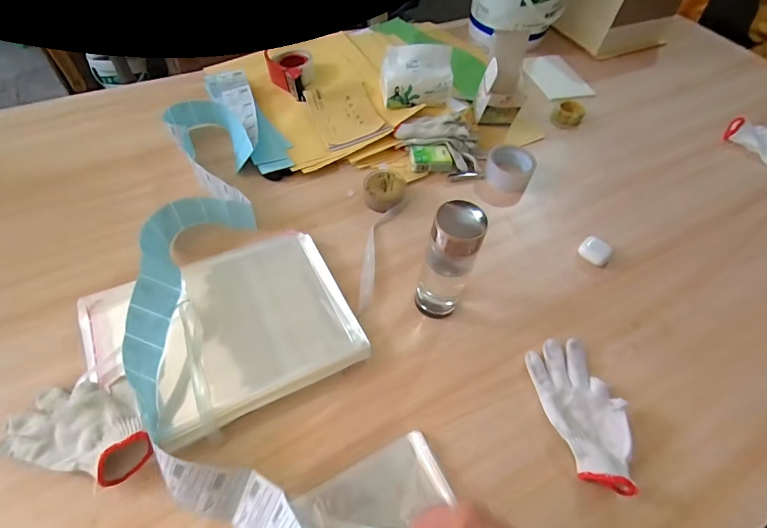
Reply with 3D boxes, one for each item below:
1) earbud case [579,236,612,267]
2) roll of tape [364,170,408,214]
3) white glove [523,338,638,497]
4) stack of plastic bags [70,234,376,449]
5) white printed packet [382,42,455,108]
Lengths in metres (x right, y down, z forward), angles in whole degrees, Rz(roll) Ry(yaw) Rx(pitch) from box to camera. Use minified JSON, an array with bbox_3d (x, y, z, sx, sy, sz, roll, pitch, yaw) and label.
[{"bbox_3d":[0.362,-0.022,0.700,0.048,0.027,0.043,38,59,20],"label":"earbud case"},{"bbox_3d":[0.002,-0.130,0.739,0.074,0.036,0.076,4,53,-3],"label":"roll of tape"},{"bbox_3d":[0.259,0.189,0.529,0.093,0.039,0.193,-7,55,-11],"label":"white glove"},{"bbox_3d":[-0.214,0.084,0.561,0.320,0.032,0.256,-25,60,-22],"label":"stack of plastic bags"},{"bbox_3d":[0.072,-0.391,0.858,0.145,0.091,0.089,3,53,-3],"label":"white printed packet"}]

